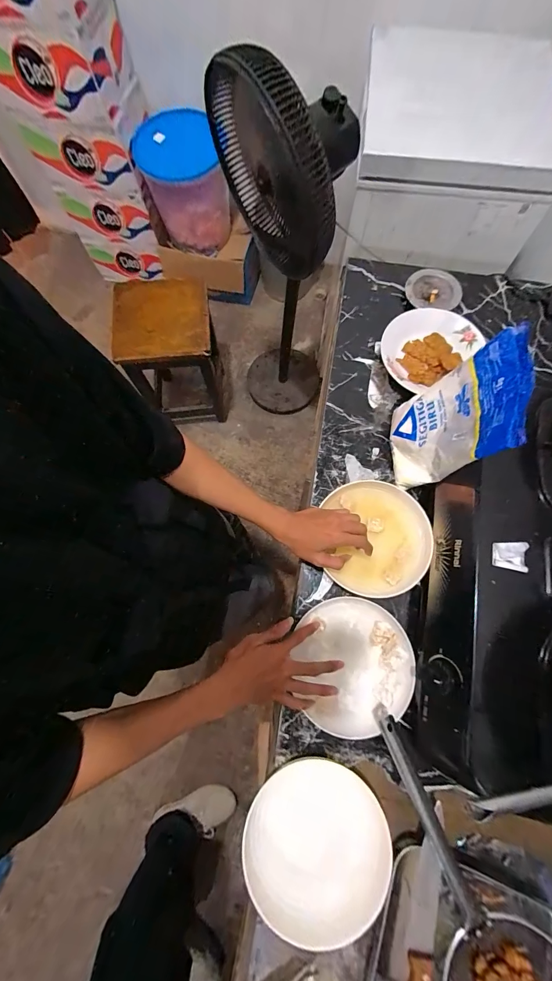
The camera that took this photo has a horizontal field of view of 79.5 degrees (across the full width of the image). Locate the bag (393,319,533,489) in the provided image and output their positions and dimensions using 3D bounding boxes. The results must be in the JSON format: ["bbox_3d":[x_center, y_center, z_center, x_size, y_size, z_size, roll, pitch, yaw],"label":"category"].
[{"bbox_3d":[0.254,-0.103,0.500,0.096,0.220,0.152,9,74,3],"label":"bag"}]

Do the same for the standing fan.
[{"bbox_3d":[0.016,-0.568,1.000,0.280,1.041,0.393,5,74,2],"label":"standing fan"}]

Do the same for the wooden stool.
[{"bbox_3d":[-0.363,-0.526,1.282,0.311,0.465,0.348,-5,74,-1],"label":"wooden stool"}]

